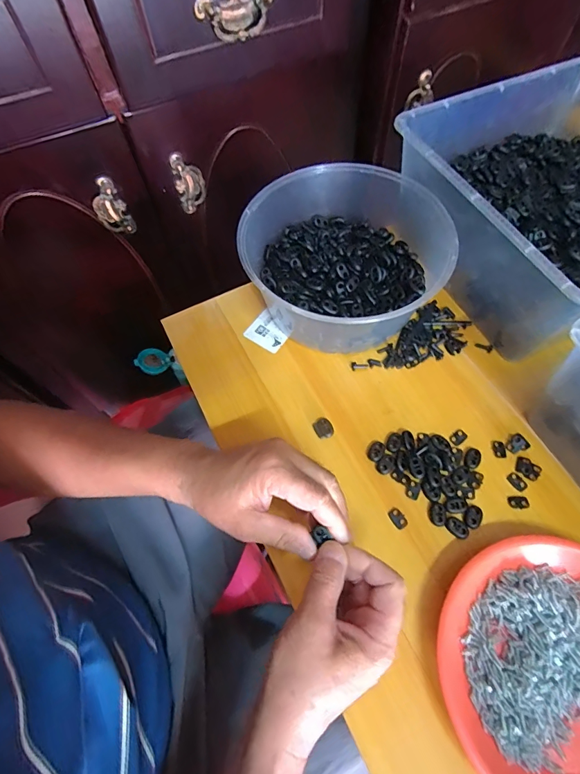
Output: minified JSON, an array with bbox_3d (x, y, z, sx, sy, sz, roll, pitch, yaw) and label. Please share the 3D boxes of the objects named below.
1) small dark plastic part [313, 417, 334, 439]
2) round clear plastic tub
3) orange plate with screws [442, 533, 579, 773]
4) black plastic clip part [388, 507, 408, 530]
[{"bbox_3d":[0.036,0.044,0.422,0.020,0.004,0.024,-21,65,-9],"label":"small dark plastic part"},{"bbox_3d":[0.071,-0.158,0.469,0.219,0.096,0.222,-1,63,1],"label":"round clear plastic tub"},{"bbox_3d":[0.217,0.223,0.312,0.196,0.031,0.186,-1,63,1],"label":"orange plate with screws"},{"bbox_3d":[0.104,0.126,0.381,0.012,0.004,0.019,-25,65,-10],"label":"black plastic clip part"}]

